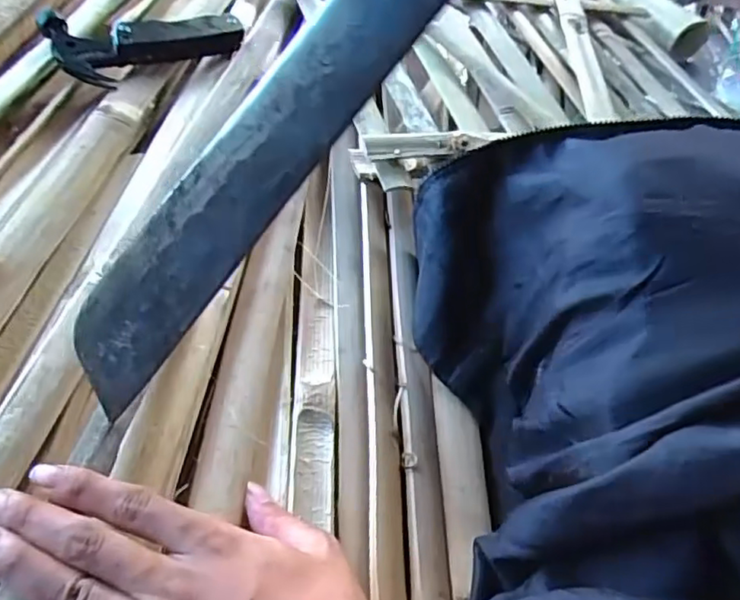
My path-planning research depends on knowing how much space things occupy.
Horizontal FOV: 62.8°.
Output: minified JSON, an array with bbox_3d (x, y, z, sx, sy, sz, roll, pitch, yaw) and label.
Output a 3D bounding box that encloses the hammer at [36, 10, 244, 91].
[{"bbox_3d":[-0.171,-0.207,0.482,0.151,0.039,0.062,-19,50,-18],"label":"hammer"}]

